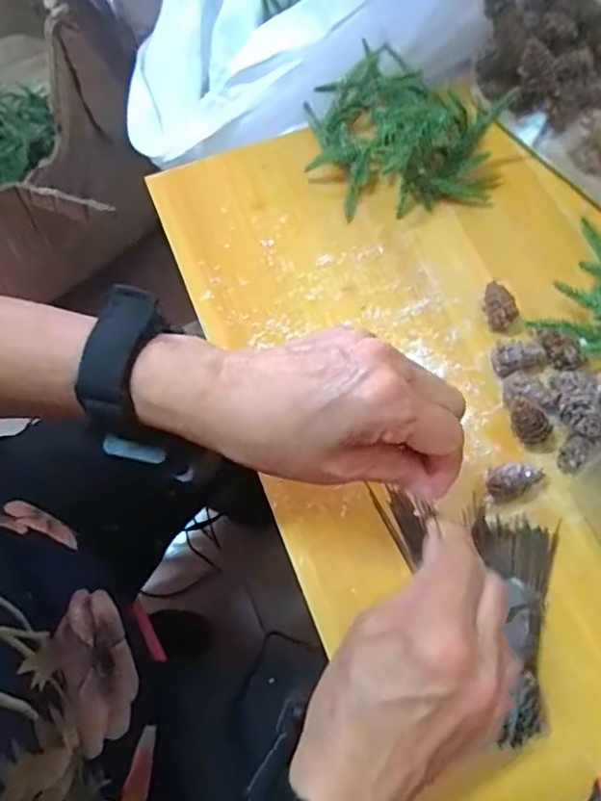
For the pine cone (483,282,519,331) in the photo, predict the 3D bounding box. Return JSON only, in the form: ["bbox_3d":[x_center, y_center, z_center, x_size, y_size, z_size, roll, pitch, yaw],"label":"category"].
[{"bbox_3d":[0.142,-0.069,0.409,0.021,0.019,0.034,-4,68,0],"label":"pine cone"}]

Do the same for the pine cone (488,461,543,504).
[{"bbox_3d":[0.135,0.051,0.363,0.035,0.022,0.022,-29,70,-10],"label":"pine cone"}]

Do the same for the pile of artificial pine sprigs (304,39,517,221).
[{"bbox_3d":[0.081,-0.215,0.450,0.143,0.059,0.118,4,68,3],"label":"pile of artificial pine sprigs"}]

